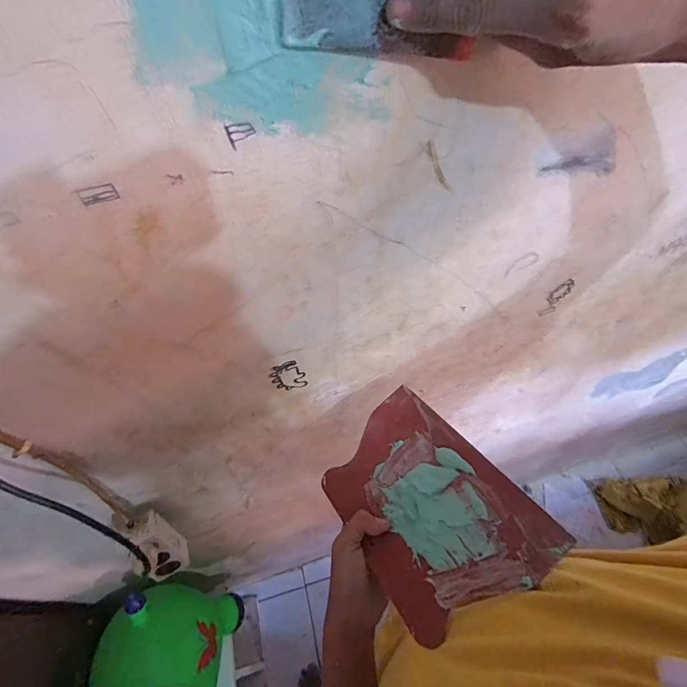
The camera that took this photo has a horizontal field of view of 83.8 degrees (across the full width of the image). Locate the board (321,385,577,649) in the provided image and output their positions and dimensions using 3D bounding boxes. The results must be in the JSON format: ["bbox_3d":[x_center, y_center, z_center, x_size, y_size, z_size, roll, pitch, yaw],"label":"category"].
[{"bbox_3d":[0.073,0.147,0.361,0.142,0.006,0.205,-42,44,-4],"label":"board"}]

